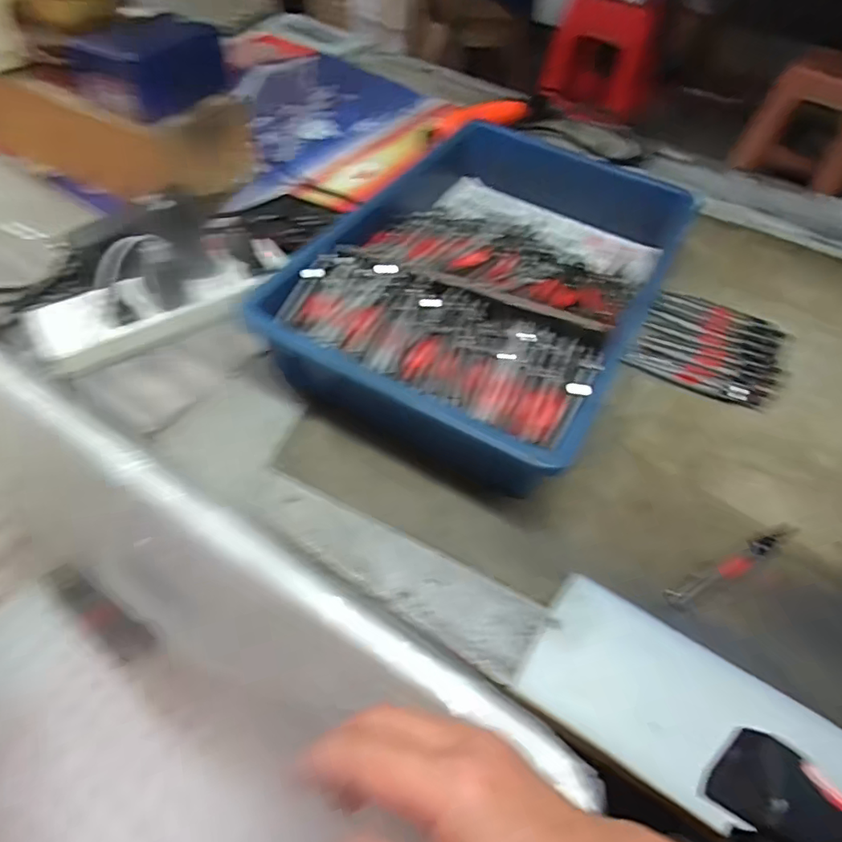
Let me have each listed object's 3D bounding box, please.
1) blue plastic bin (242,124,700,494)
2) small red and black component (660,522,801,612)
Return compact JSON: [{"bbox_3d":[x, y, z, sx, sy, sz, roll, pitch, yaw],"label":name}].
[{"bbox_3d":[0.081,-0.151,0.544,0.276,0.083,0.418,28,56,15],"label":"blue plastic bin"},{"bbox_3d":[0.235,0.107,0.408,0.136,0.010,0.016,-20,57,-19],"label":"small red and black component"}]

